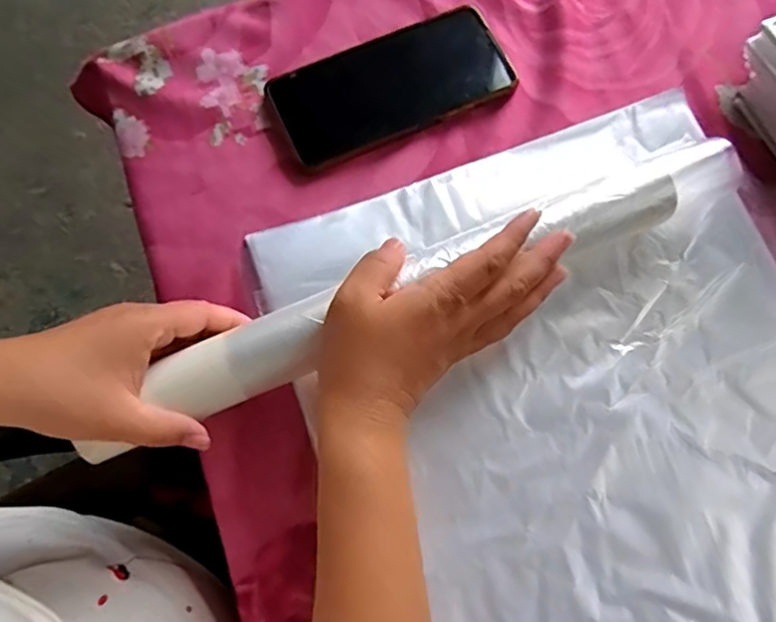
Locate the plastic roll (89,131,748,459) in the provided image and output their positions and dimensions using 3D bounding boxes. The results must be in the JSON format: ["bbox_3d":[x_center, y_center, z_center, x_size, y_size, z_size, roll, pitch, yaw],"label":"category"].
[{"bbox_3d":[0.022,-0.013,0.337,0.390,0.039,0.039,-24,76,-7],"label":"plastic roll"}]

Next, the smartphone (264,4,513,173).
[{"bbox_3d":[0.002,-0.157,0.403,0.160,0.012,0.077,-24,76,-5],"label":"smartphone"}]

